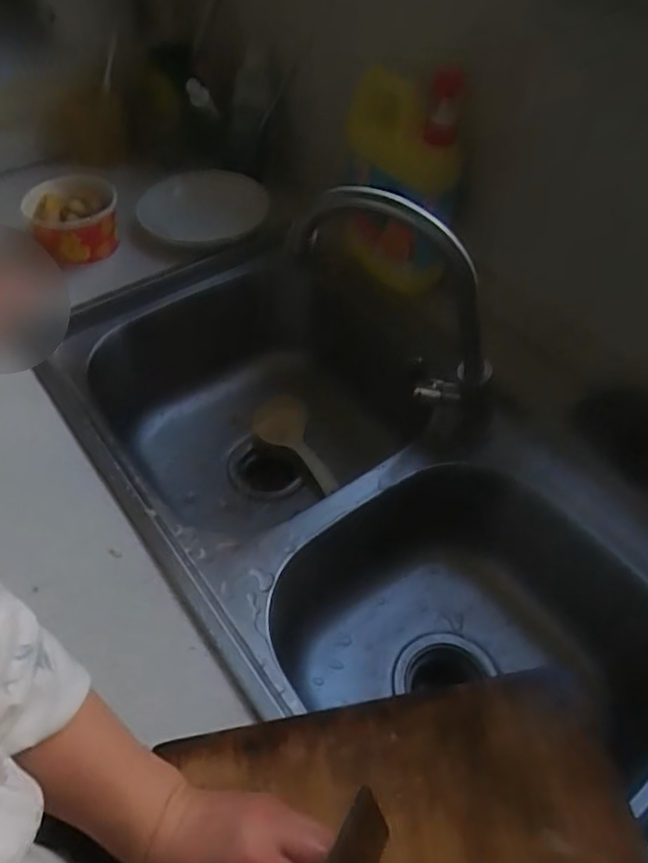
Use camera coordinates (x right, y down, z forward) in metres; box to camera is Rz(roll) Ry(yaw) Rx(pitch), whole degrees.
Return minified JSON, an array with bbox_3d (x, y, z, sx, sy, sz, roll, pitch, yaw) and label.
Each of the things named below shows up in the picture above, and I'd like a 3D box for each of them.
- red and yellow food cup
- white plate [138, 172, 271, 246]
[{"bbox_3d":[-0.311,-0.264,0.778,0.105,0.091,0.098,9,51,7],"label":"red and yellow food cup"},{"bbox_3d":[-0.157,-0.300,0.814,0.153,0.018,0.137,21,65,9],"label":"white plate"}]

